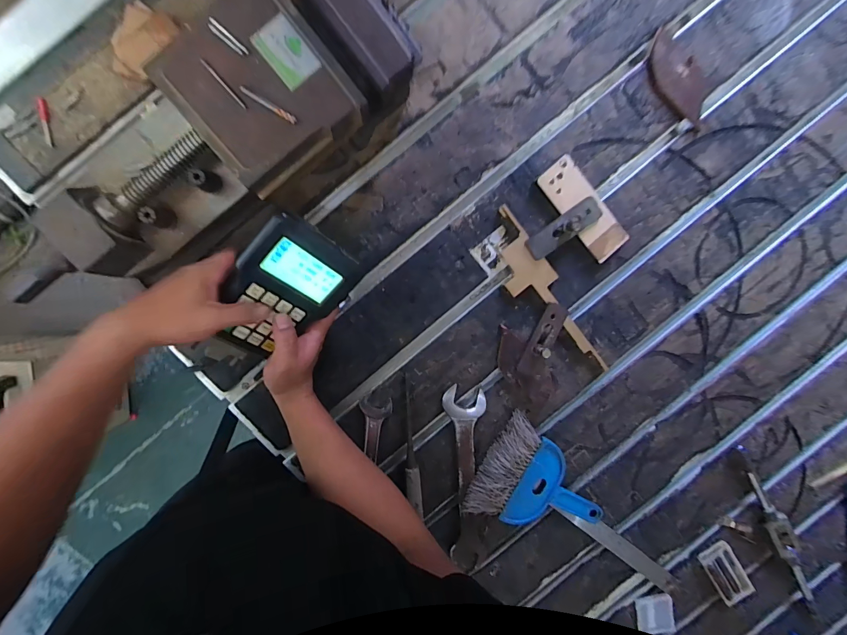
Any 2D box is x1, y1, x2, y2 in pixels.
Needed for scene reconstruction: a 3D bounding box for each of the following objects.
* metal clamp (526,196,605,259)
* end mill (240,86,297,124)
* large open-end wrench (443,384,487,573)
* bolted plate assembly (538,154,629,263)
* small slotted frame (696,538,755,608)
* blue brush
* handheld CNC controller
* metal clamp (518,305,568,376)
[{"bbox_3d":[0.173,-0.107,0.465,0.097,0.039,0.033,-38,100,1],"label":"metal clamp"},{"bbox_3d":[-0.135,-0.185,0.336,0.051,0.004,0.007,28,95,-9],"label":"end mill"},{"bbox_3d":[0.058,0.220,0.513,0.050,0.018,0.264,-3,99,-5],"label":"large open-end wrench"},{"bbox_3d":[0.198,-0.133,0.478,0.051,0.019,0.131,-41,100,1],"label":"bolted plate assembly"},{"bbox_3d":[0.457,0.388,0.582,0.051,0.008,0.113,-34,100,0],"label":"small slotted frame"},{"bbox_3d":[0.162,0.230,0.521,0.186,0.027,0.137,31,94,-9],"label":"blue brush"},{"bbox_3d":[-0.146,-0.030,0.395,0.144,0.029,0.102,-44,128,7],"label":"handheld CNC controller"},{"bbox_3d":[0.153,0.031,0.482,0.028,0.041,0.098,24,95,-8],"label":"metal clamp"}]

